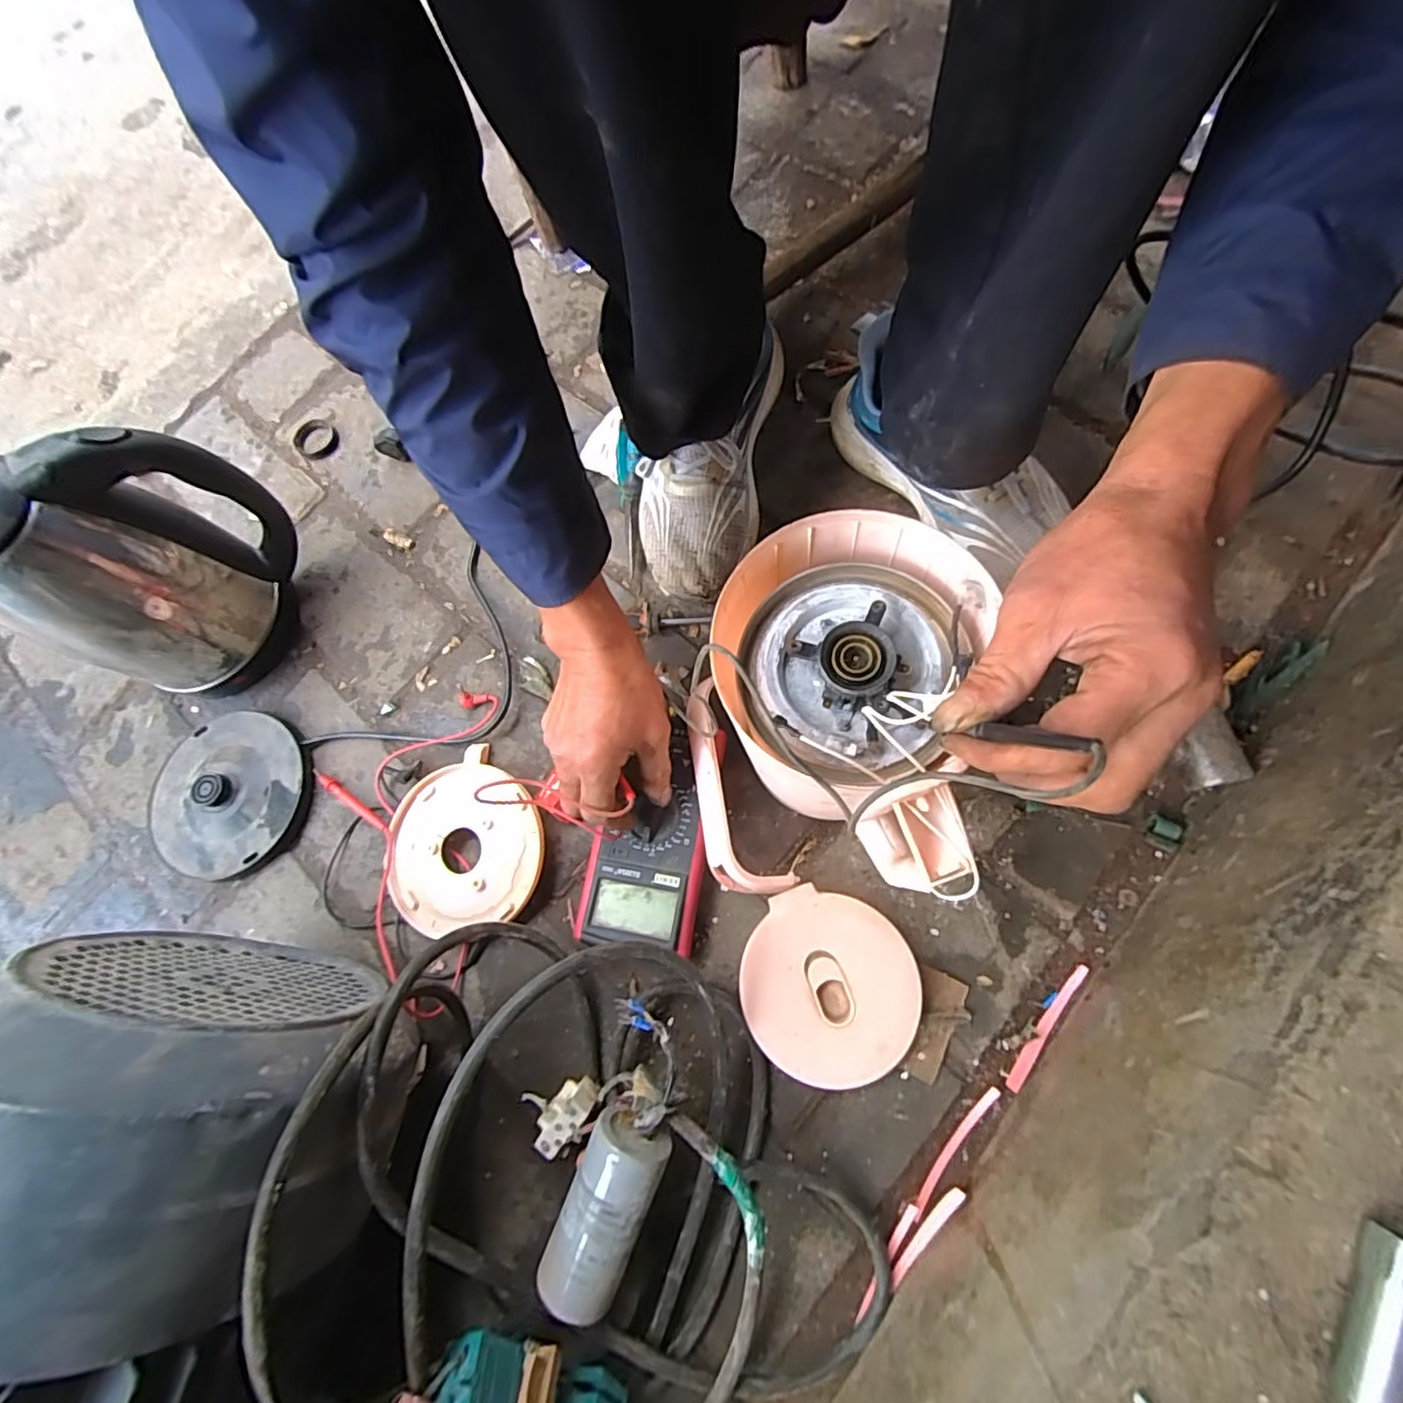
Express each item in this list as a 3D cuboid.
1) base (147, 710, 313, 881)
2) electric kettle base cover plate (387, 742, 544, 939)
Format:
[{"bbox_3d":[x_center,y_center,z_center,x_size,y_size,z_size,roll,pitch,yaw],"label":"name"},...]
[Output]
[{"bbox_3d":[-0.433,0.082,0.549,0.156,0.032,0.143,-2,74,6],"label":"base"},{"bbox_3d":[-0.197,0.113,0.505,0.134,0.022,0.142,-2,80,13],"label":"electric kettle base cover plate"}]

